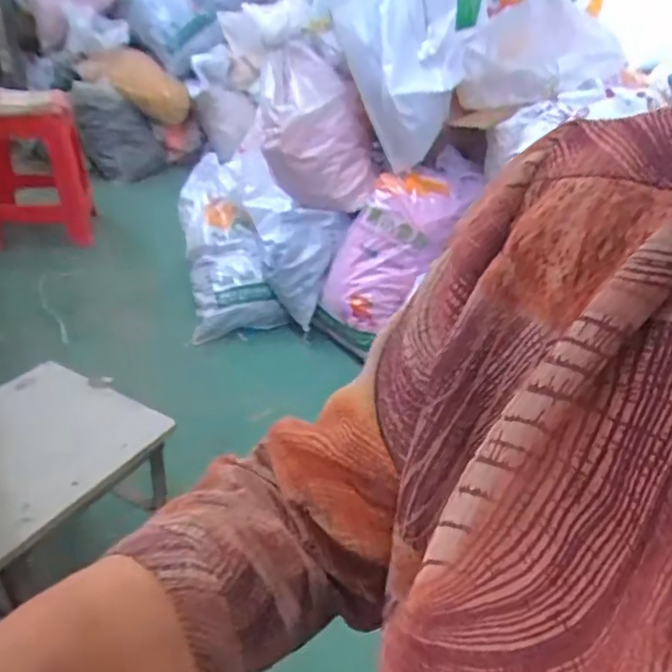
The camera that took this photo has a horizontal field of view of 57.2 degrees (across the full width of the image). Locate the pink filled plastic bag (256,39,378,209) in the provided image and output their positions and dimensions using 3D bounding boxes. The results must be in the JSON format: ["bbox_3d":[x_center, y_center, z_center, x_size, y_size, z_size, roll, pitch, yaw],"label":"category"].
[{"bbox_3d":[-0.052,-0.590,1.725,0.315,0.375,0.254,1,32,-7],"label":"pink filled plastic bag"}]

